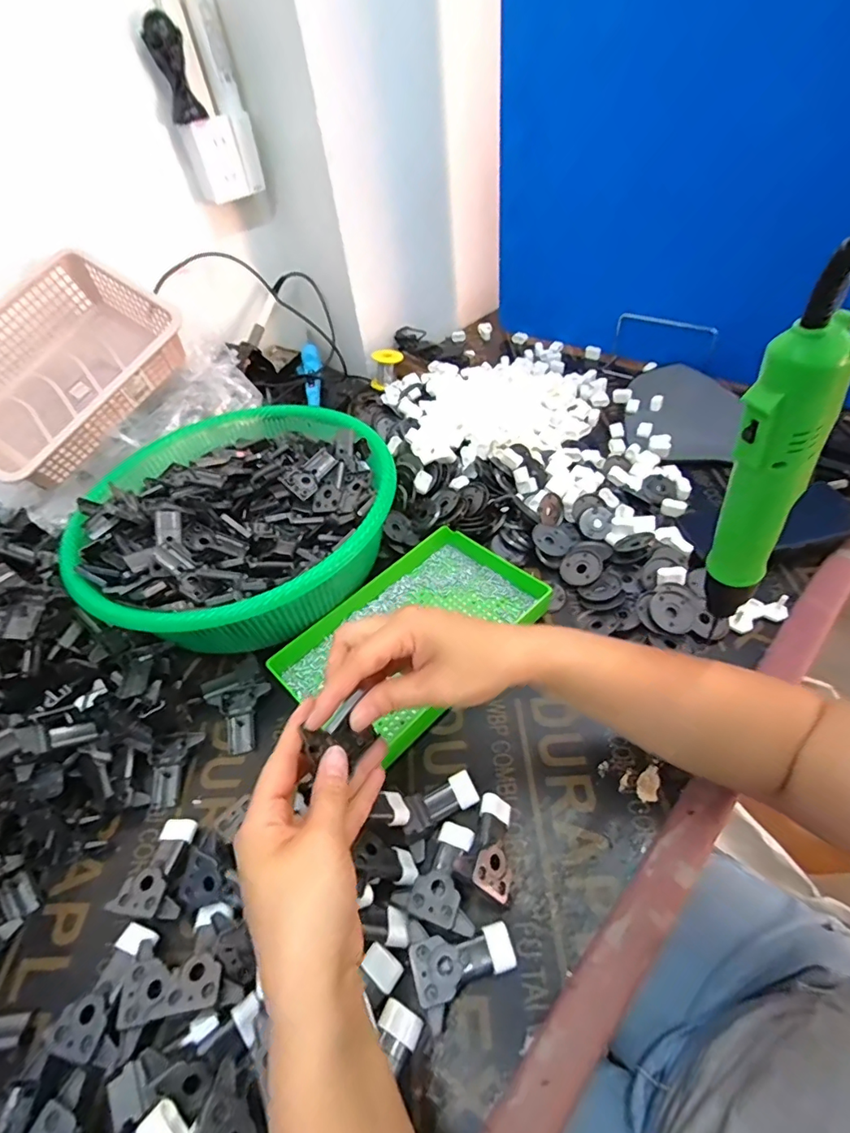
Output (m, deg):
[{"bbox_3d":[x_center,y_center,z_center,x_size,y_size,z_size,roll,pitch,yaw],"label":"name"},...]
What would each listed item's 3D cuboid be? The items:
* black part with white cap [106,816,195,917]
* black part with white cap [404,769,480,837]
[{"bbox_3d":[-0.198,0.224,0.372,0.049,0.010,0.067,-2,33,5],"label":"black part with white cap"},{"bbox_3d":[0.011,0.186,0.385,0.060,0.017,0.031,-21,49,-10],"label":"black part with white cap"}]

